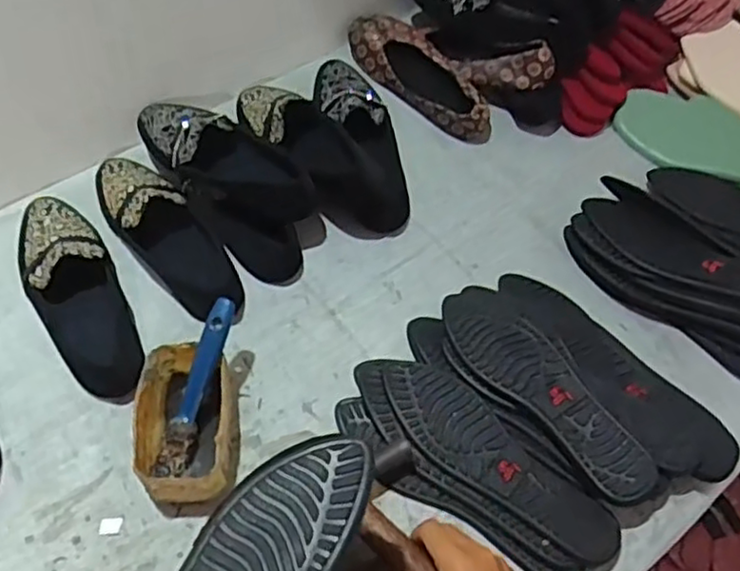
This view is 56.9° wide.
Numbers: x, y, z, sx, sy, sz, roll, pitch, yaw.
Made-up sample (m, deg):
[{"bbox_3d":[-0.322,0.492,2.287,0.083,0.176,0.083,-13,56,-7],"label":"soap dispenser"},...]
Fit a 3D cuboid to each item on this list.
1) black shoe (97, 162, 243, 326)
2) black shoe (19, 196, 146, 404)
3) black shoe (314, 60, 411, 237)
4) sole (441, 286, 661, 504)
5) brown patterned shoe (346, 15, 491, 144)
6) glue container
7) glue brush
[{"bbox_3d":[-0.214,-0.060,0.715,0.076,0.057,0.231,-36,67,-24],"label":"black shoe"},{"bbox_3d":[-0.290,0.005,0.667,0.084,0.055,0.247,-23,62,-18],"label":"black shoe"},{"bbox_3d":[-0.009,-0.178,0.801,0.078,0.071,0.246,-11,59,-12],"label":"black shoe"},{"bbox_3d":[0.161,0.089,0.630,0.075,0.012,0.246,-34,60,-18],"label":"sole"},{"bbox_3d":[0.060,-0.269,0.866,0.069,0.053,0.233,-37,67,-25],"label":"brown patterned shoe"},{"bbox_3d":[-0.159,0.123,0.598,0.078,0.061,0.132,-2,57,-7],"label":"glue container"},{"bbox_3d":[-0.149,0.089,0.593,0.028,0.011,0.157,17,85,6],"label":"glue brush"}]

